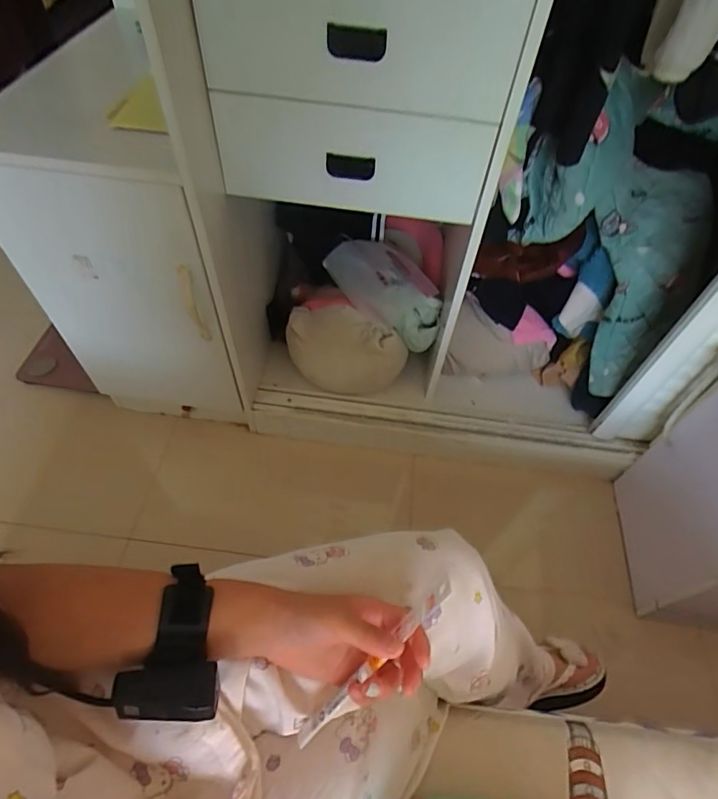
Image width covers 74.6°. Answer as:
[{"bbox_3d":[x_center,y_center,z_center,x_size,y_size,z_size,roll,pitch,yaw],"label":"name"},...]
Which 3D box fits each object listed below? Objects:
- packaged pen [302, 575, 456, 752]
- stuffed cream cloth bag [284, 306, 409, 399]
[{"bbox_3d":[0.010,0.197,0.351,0.011,0.011,0.172,44,100,24],"label":"packaged pen"},{"bbox_3d":[-0.029,-0.105,1.075,0.271,0.154,0.117,13,55,6],"label":"stuffed cream cloth bag"}]

